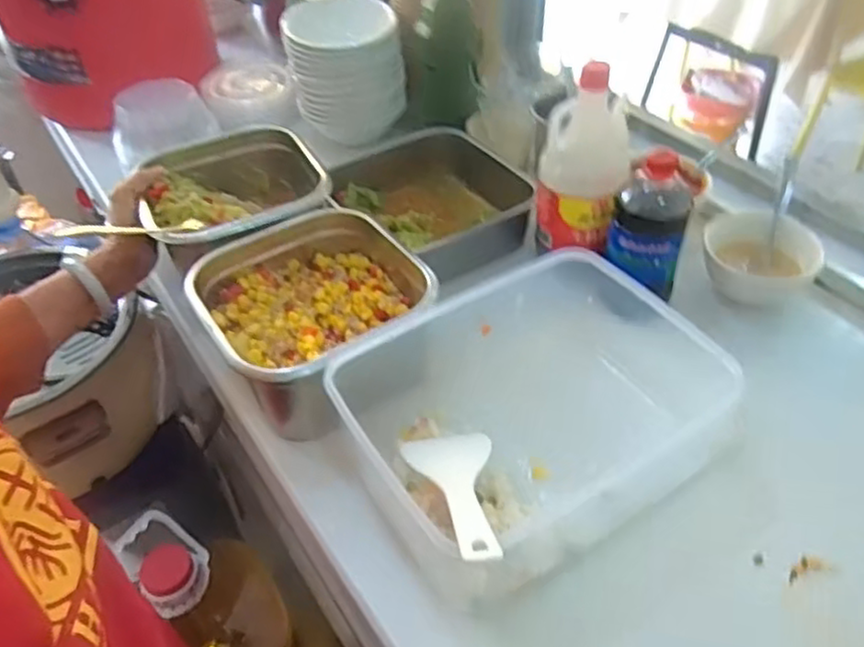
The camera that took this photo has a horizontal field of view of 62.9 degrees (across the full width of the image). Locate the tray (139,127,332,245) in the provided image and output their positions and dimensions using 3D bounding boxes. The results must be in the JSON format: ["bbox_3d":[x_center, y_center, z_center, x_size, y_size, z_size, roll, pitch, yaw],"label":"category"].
[{"bbox_3d":[-0.214,-0.132,0.778,0.178,0.083,0.169,-19,44,-17],"label":"tray"}]

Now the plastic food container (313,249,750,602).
[{"bbox_3d":[0.063,0.062,0.555,0.249,0.110,0.218,-27,47,-24],"label":"plastic food container"}]

